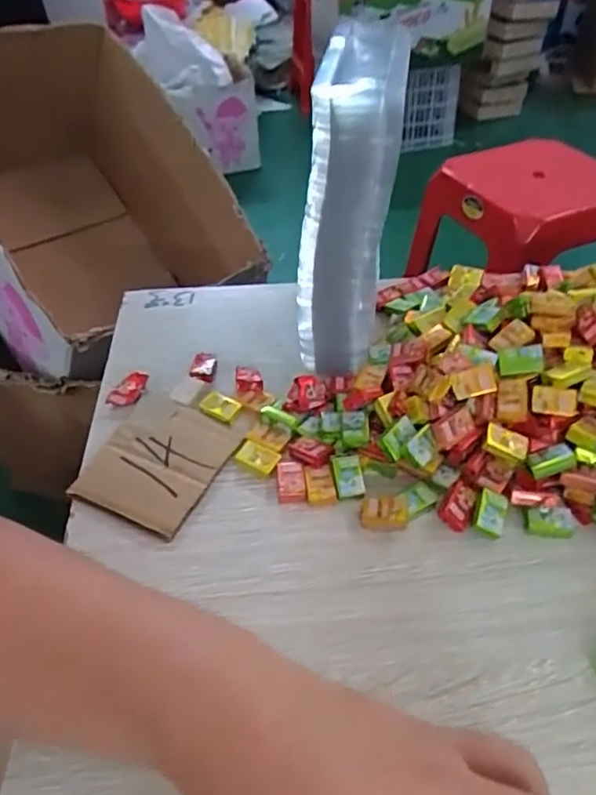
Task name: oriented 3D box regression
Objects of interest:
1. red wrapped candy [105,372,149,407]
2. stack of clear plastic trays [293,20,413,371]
[{"bbox_3d":[-0.119,-0.005,0.437,0.017,0.008,0.033,23,49,23],"label":"red wrapped candy"},{"bbox_3d":[0.034,-0.129,0.414,0.056,0.212,0.128,4,45,5],"label":"stack of clear plastic trays"}]

